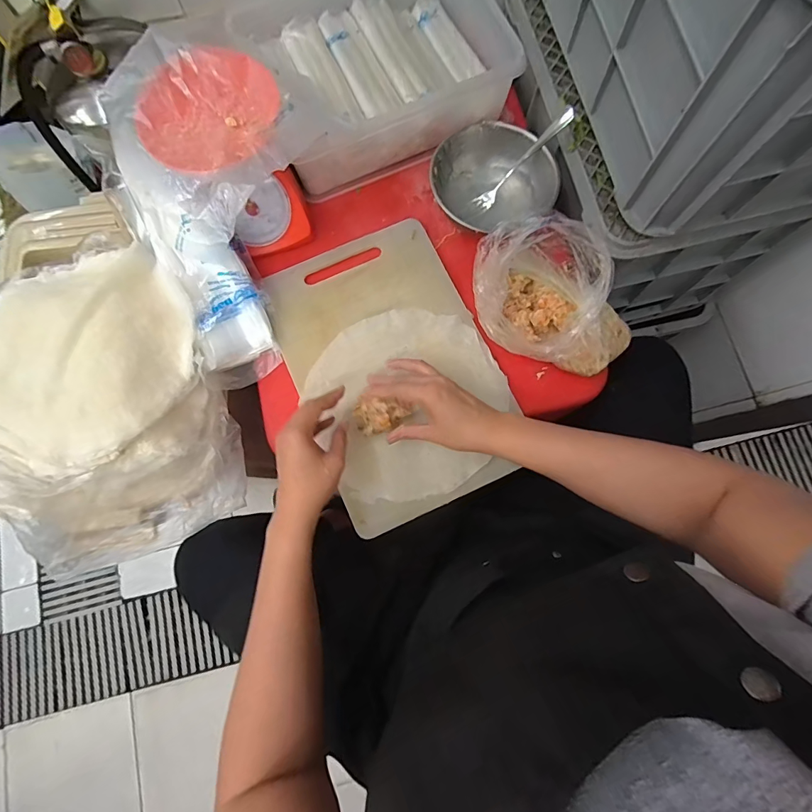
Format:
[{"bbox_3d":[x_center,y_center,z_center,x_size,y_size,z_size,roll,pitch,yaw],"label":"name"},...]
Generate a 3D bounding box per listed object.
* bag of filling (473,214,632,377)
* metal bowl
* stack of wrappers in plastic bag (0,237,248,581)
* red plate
[{"bbox_3d":[0.179,-0.124,0.518,0.210,0.135,0.124,29,80,5],"label":"bag of filling"},{"bbox_3d":[0.116,-0.317,0.597,0.171,0.069,0.139,-23,80,-5],"label":"metal bowl"},{"bbox_3d":[-0.388,-0.001,0.541,0.284,0.128,0.374,-18,79,-4],"label":"stack of wrappers in plastic bag"},{"bbox_3d":[-0.231,-0.346,0.490,0.157,0.019,0.154,0,79,0],"label":"red plate"}]

